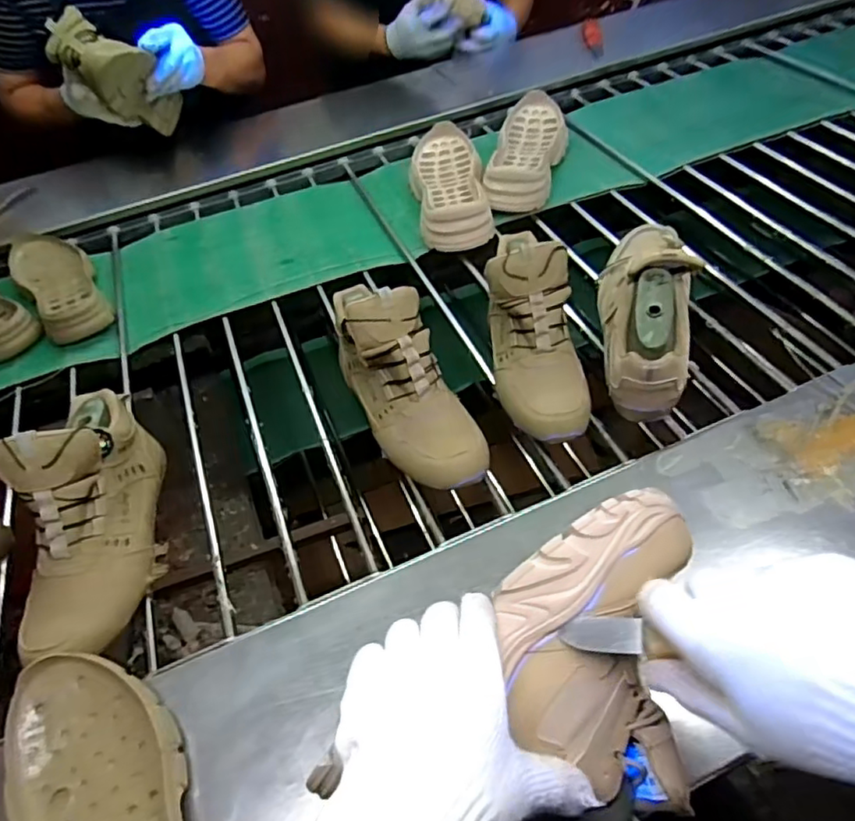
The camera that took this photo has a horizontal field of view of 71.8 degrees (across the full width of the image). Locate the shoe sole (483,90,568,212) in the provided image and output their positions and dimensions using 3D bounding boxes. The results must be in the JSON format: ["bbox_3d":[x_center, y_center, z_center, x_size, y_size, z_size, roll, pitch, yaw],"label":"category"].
[{"bbox_3d":[0.172,-0.438,0.991,0.112,0.051,0.325,8,51,12],"label":"shoe sole"}]

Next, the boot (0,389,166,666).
[{"bbox_3d":[-0.323,0.094,0.549,0.090,0.147,0.244,-10,50,-3],"label":"boot"}]

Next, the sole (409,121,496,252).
[{"bbox_3d":[0.032,-0.367,0.954,0.114,0.053,0.303,-7,50,0],"label":"sole"}]

